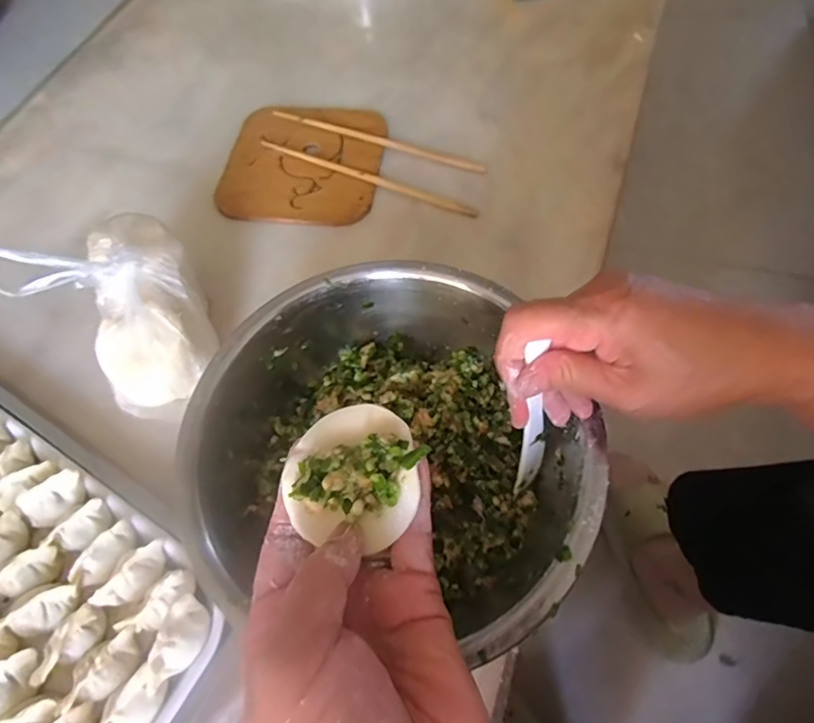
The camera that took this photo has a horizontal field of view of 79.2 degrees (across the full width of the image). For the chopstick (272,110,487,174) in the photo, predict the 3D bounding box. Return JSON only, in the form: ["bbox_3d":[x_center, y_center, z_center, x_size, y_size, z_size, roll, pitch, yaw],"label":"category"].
[{"bbox_3d":[-0.032,-0.233,0.514,0.236,0.009,0.011,19,66,13],"label":"chopstick"}]

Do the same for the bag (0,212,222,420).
[{"bbox_3d":[-0.189,-0.032,0.355,0.098,0.126,0.116,-40,67,-15],"label":"bag"}]

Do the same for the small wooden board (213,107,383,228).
[{"bbox_3d":[-0.108,-0.205,0.507,0.160,0.009,0.146,4,63,6],"label":"small wooden board"}]

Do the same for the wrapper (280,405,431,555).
[{"bbox_3d":[-0.022,0.044,0.200,0.053,0.013,0.054,-2,63,3],"label":"wrapper"}]

